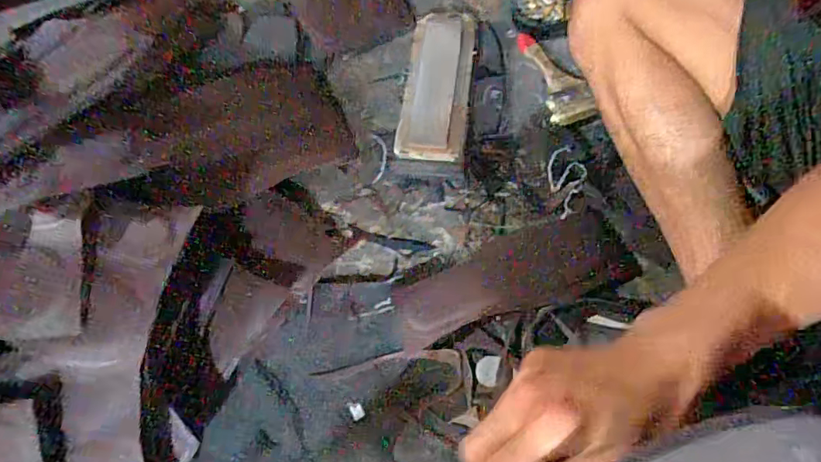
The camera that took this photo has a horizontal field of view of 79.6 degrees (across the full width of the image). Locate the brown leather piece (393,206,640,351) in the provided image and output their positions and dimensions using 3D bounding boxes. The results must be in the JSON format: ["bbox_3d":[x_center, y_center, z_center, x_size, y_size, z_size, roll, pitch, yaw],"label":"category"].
[{"bbox_3d":[0.114,0.053,0.593,0.273,0.008,0.101,-19,57,6],"label":"brown leather piece"}]

